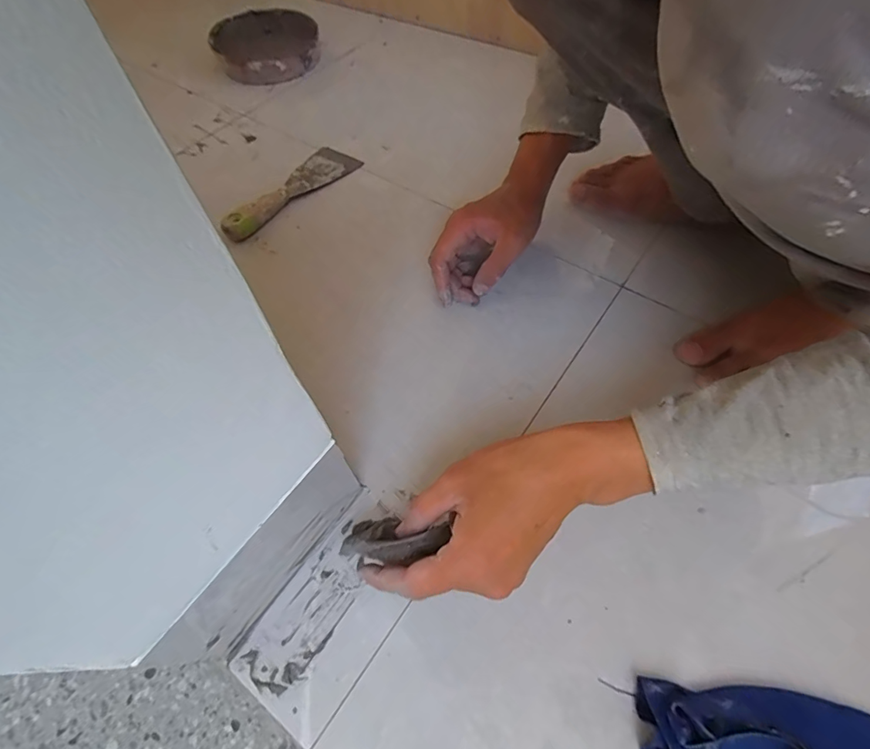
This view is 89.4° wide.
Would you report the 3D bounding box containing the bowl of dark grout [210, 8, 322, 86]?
[{"bbox_3d":[-0.280,-0.541,0.726,0.151,0.049,0.178,-35,63,-18],"label":"bowl of dark grout"}]

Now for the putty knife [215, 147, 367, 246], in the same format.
[{"bbox_3d":[-0.185,-0.233,0.552,0.066,0.027,0.207,31,65,19],"label":"putty knife"}]

